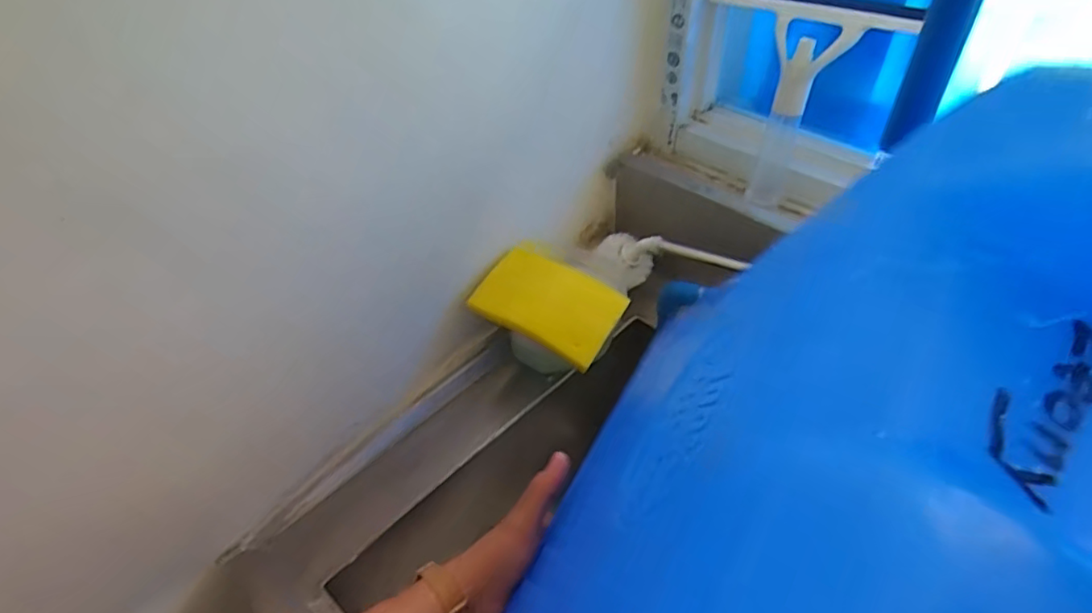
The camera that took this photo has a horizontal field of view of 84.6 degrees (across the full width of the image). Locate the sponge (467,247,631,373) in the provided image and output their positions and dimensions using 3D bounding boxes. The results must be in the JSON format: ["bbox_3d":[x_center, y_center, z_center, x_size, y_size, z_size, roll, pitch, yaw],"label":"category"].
[{"bbox_3d":[0.005,-0.004,0.663,0.150,0.027,0.098,27,70,21],"label":"sponge"}]

